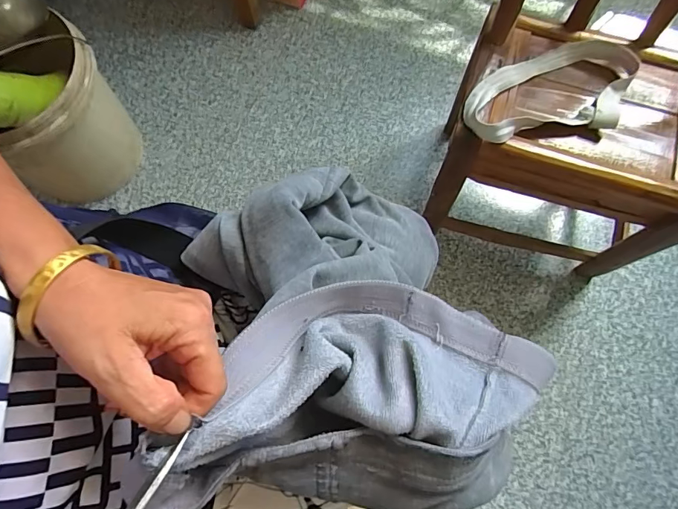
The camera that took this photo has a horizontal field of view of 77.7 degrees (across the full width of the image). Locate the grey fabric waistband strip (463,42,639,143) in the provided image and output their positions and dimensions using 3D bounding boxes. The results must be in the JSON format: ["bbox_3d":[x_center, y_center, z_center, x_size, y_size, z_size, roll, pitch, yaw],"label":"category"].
[{"bbox_3d":[0.294,-0.230,0.581,0.267,0.038,0.141,-9,74,-4],"label":"grey fabric waistband strip"}]

